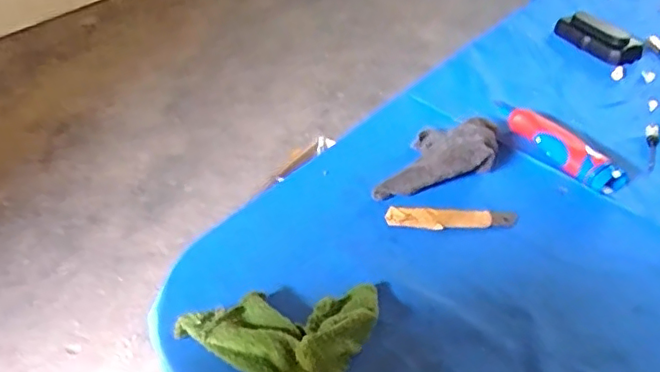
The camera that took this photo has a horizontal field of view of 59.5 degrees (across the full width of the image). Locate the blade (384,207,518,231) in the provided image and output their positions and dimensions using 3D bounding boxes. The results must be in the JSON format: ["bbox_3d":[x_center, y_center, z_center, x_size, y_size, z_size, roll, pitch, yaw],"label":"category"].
[{"bbox_3d":[0.109,0.028,0.515,0.115,0.008,0.025,-1,42,1],"label":"blade"}]

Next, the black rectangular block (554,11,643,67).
[{"bbox_3d":[0.347,-0.192,0.742,0.052,0.024,0.110,-21,46,-20],"label":"black rectangular block"}]

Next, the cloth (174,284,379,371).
[{"bbox_3d":[-0.035,0.105,0.406,0.143,0.034,0.076,-6,42,-5],"label":"cloth"}]

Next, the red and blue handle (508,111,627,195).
[{"bbox_3d":[0.228,-0.037,0.568,0.038,0.028,0.124,-24,47,-23],"label":"red and blue handle"}]

